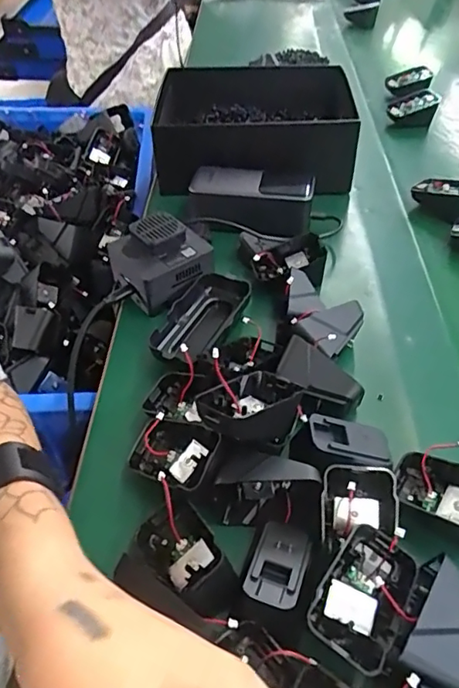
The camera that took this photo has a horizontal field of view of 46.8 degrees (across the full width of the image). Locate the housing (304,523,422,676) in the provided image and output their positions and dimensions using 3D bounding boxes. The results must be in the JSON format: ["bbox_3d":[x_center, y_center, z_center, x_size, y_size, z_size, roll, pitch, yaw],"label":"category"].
[{"bbox_3d":[0.073,0.136,0.288,0.042,0.022,0.069,28,50,21],"label":"housing"}]

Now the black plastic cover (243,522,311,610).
[{"bbox_3d":[0.028,0.130,0.307,0.030,0.013,0.055,12,29,15],"label":"black plastic cover"}]

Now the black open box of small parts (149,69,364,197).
[{"bbox_3d":[0.031,-0.274,0.665,0.225,0.095,0.217,2,46,1],"label":"black open box of small parts"}]

